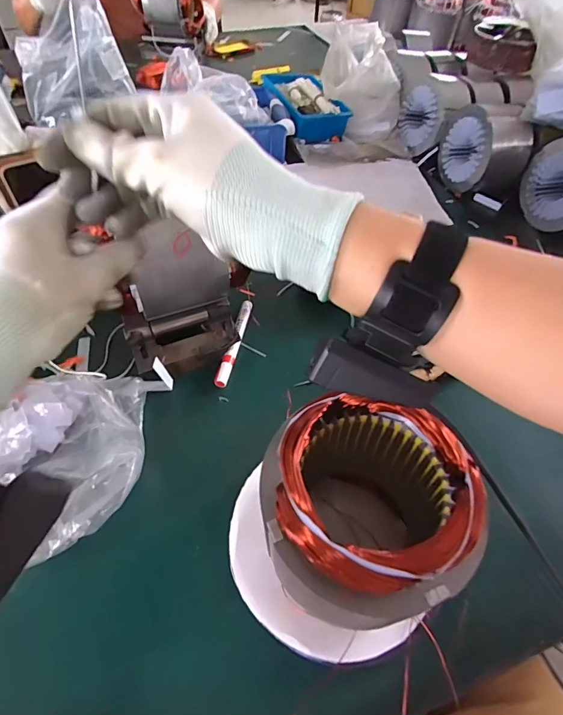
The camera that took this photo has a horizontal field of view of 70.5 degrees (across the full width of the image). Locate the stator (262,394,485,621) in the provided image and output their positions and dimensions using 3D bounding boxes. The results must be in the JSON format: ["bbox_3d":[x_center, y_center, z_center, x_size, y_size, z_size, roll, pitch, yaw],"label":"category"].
[{"bbox_3d":[0.062,0.120,0.310,0.131,0.151,0.125,1,52,-2],"label":"stator"}]

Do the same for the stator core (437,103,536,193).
[{"bbox_3d":[0.408,-0.414,0.798,0.114,0.148,0.141,-11,54,-11],"label":"stator core"}]

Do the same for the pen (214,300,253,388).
[{"bbox_3d":[-0.062,-0.021,0.538,0.017,0.016,0.140,11,53,5],"label":"pen"}]

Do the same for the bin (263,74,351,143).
[{"bbox_3d":[0.054,-0.574,0.911,0.158,0.068,0.195,-15,55,-14],"label":"bin"}]

